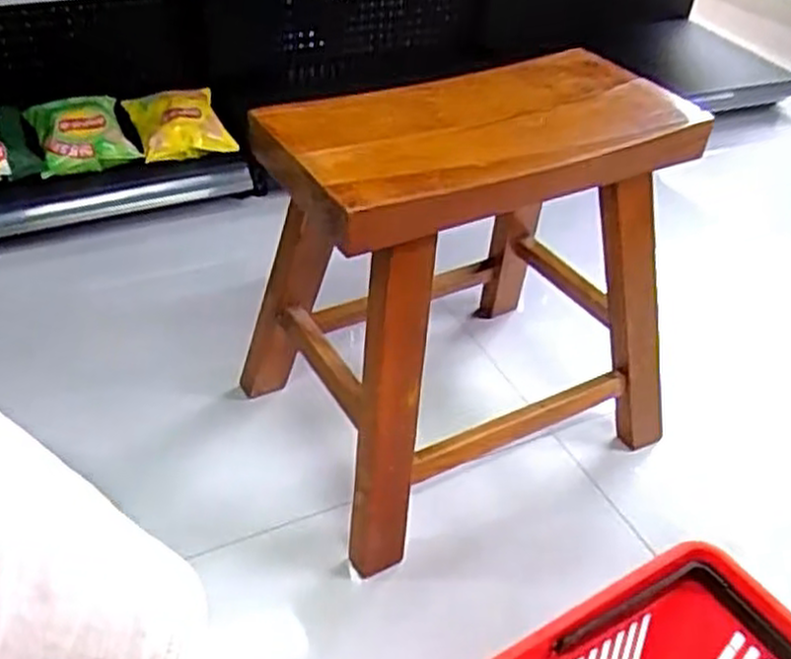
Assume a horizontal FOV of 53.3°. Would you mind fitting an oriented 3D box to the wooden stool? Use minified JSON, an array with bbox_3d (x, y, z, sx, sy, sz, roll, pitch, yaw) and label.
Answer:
[{"bbox_3d":[0.083,-0.050,0.943,0.429,0.434,0.325,-19,45,-25],"label":"wooden stool"}]

